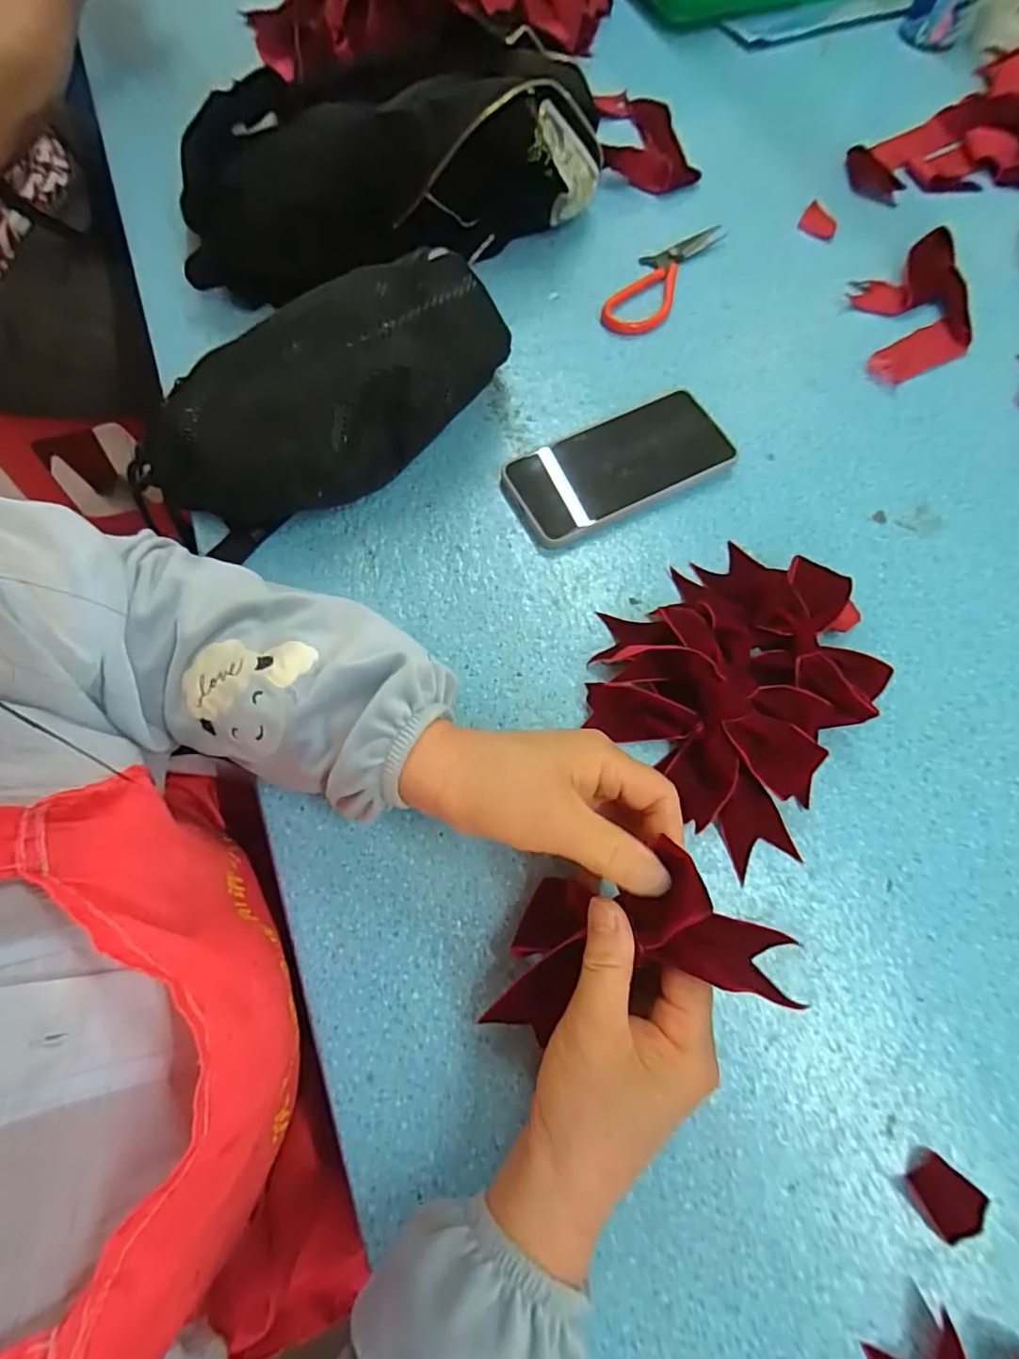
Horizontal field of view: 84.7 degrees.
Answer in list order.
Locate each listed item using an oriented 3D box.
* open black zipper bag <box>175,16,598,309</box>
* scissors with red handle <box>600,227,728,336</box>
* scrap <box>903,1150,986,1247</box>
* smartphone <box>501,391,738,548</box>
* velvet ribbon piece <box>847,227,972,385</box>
[{"bbox_3d":[-0.103,-0.427,0.462,0.351,0.107,0.160,-21,72,-8],"label":"open black zipper bag"},{"bbox_3d":[0.132,-0.352,0.487,0.048,0.007,0.156,31,73,10],"label":"scissors with red handle"},{"bbox_3d":[0.211,0.252,0.270,0.036,0.004,0.028,38,74,12],"label":"scrap"},{"bbox_3d":[0.078,-0.158,0.413,0.159,0.017,0.077,-25,73,-9],"label":"smartphone"},{"bbox_3d":[0.343,-0.319,0.473,0.089,0.022,0.153,1,70,-1],"label":"velvet ribbon piece"}]

